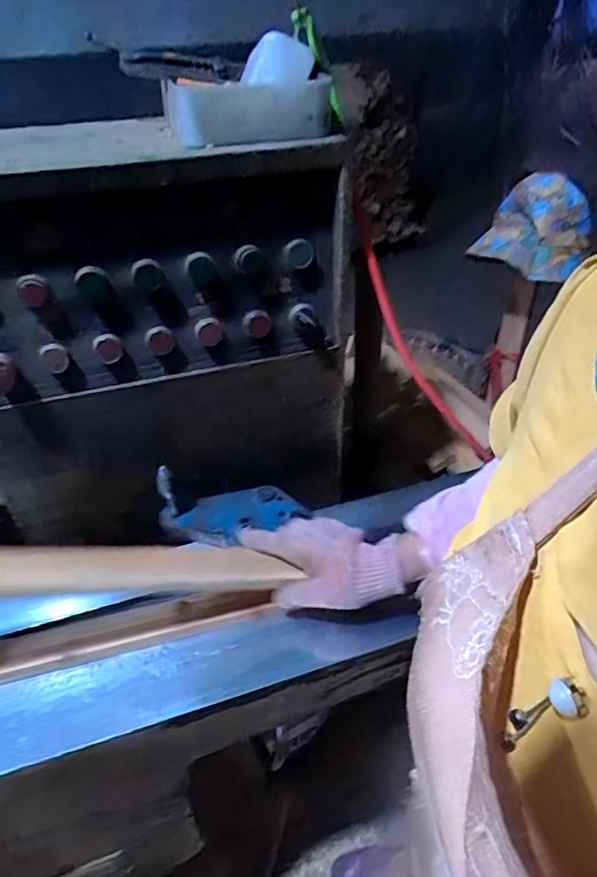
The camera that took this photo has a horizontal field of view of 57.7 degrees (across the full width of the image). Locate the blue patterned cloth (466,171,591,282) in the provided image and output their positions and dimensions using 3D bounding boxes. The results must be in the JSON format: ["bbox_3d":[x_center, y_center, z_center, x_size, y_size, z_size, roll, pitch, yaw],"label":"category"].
[{"bbox_3d":[0.457,-0.408,1.044,0.190,0.158,0.134,25,45,31],"label":"blue patterned cloth"}]

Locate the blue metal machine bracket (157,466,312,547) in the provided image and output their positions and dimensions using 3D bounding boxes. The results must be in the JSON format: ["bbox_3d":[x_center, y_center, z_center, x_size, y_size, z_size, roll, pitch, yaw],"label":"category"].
[{"bbox_3d":[-0.085,0.074,0.687,0.178,0.073,0.103,-13,39,-15],"label":"blue metal machine bracket"}]

